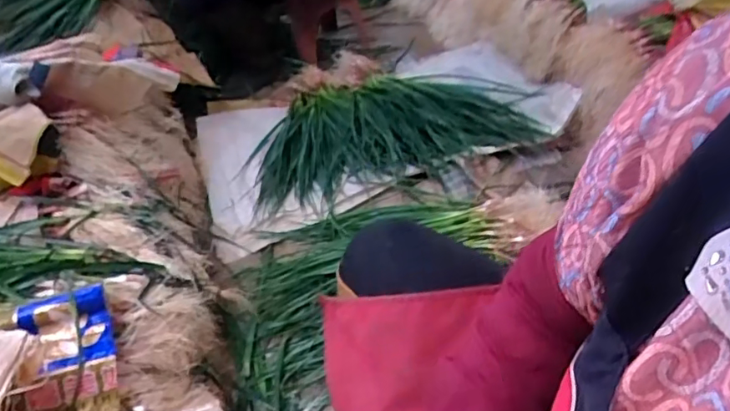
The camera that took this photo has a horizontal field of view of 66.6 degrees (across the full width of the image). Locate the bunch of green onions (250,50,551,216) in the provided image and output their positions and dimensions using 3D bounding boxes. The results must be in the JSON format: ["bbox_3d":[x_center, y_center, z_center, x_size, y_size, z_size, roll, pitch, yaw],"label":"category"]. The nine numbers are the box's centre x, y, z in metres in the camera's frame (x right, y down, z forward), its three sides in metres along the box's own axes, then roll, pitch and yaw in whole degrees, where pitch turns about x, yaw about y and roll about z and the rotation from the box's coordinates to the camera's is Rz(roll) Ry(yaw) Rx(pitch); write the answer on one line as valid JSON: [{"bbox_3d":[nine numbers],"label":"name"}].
[{"bbox_3d":[0.042,-0.261,1.552,0.753,0.073,0.659,-13,39,-7],"label":"bunch of green onions"}]

